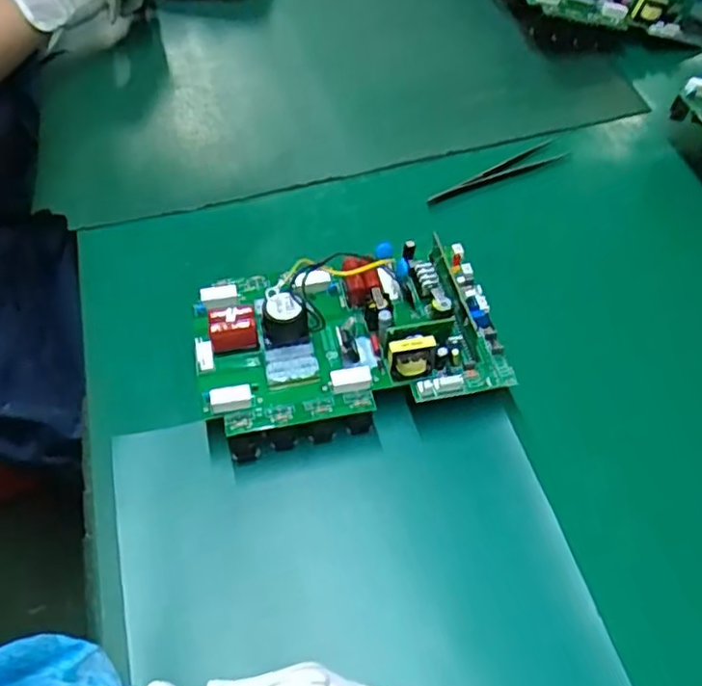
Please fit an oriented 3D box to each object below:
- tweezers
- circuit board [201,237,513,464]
[{"bbox_3d":[0.119,-0.134,0.542,0.135,0.010,0.018,-30,58,-21],"label":"tweezers"},{"bbox_3d":[-0.003,-0.006,0.408,0.176,0.061,0.114,-10,53,-7],"label":"circuit board"}]

